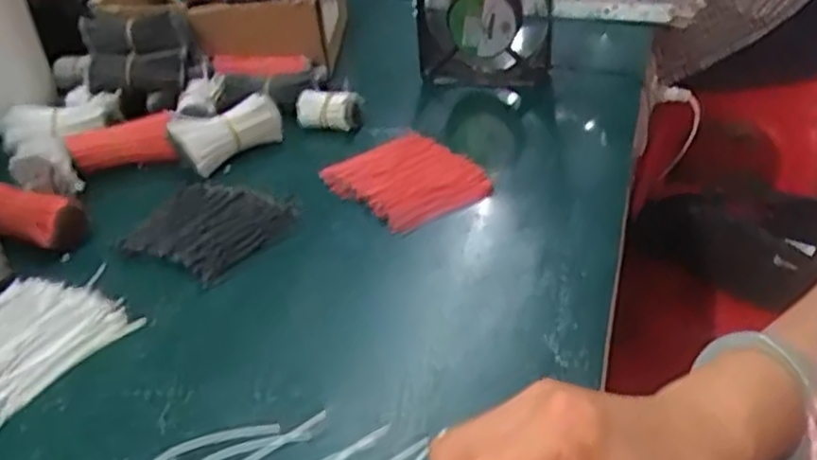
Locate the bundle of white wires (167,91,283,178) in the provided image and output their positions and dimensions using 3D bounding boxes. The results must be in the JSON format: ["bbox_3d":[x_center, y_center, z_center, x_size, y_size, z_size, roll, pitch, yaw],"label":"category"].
[{"bbox_3d":[-0.151,-0.084,0.616,0.083,0.042,0.034,-25,42,-27],"label":"bundle of white wires"}]

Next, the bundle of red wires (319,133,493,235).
[{"bbox_3d":[-0.005,-0.040,0.565,0.097,0.011,0.108,-25,41,-22],"label":"bundle of red wires"}]

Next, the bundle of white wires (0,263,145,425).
[{"bbox_3d":[-0.231,0.064,0.447,0.090,0.014,0.108,21,43,28],"label":"bundle of white wires"}]

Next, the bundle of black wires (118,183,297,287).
[{"bbox_3d":[-0.142,-0.003,0.532,0.085,0.022,0.093,22,43,29],"label":"bundle of black wires"}]

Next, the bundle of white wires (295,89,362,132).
[{"bbox_3d":[-0.068,-0.103,0.631,0.050,0.029,0.032,4,37,9],"label":"bundle of white wires"}]

